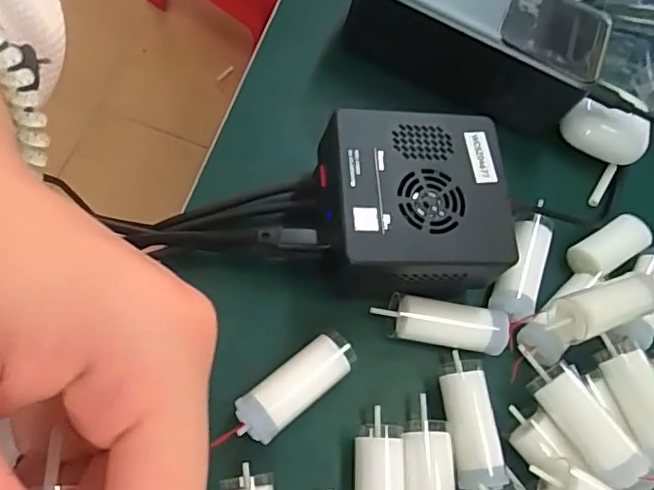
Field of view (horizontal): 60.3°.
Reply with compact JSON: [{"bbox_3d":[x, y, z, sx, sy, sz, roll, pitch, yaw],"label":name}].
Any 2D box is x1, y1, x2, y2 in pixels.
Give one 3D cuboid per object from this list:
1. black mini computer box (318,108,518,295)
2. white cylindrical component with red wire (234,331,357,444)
[{"bbox_3d":[0.037,-0.017,0.257,0.079,0.043,0.077,0,70,-11],"label":"black mini computer box"},{"bbox_3d":[-0.013,0.060,0.238,0.054,0.018,0.019,-37,80,-21],"label":"white cylindrical component with red wire"}]

